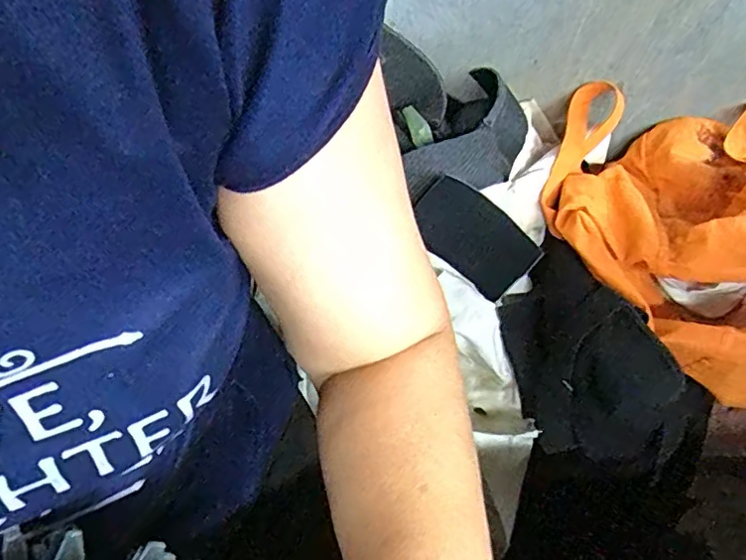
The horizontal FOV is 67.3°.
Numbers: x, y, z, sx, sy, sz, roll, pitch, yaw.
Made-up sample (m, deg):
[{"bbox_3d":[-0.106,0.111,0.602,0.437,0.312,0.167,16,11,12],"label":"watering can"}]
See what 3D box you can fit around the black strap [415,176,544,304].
[{"bbox_3d":[0.090,-0.039,0.505,0.111,0.007,0.064,40,105,-3],"label":"black strap"}]

